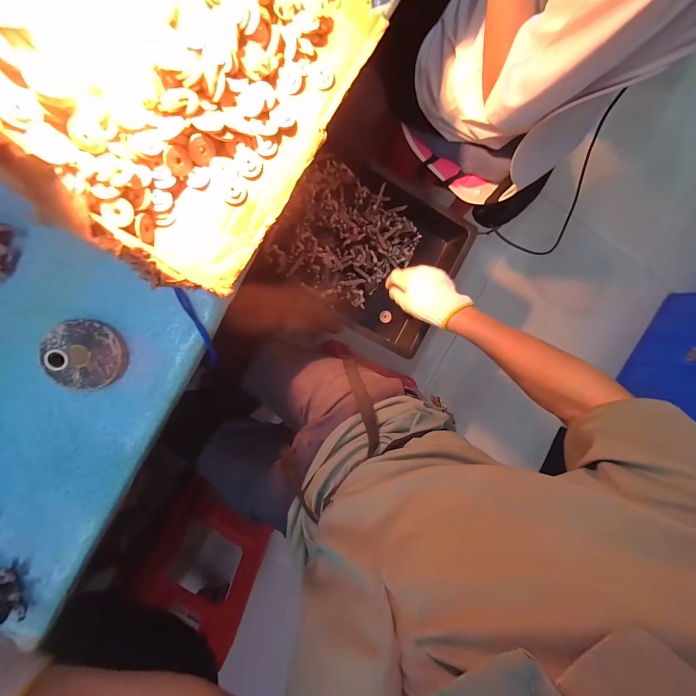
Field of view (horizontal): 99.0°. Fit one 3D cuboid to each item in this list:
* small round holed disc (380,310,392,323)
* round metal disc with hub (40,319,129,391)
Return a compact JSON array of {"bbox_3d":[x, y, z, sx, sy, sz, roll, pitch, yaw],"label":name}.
[{"bbox_3d":[0.088,-0.074,0.697,0.028,0.006,0.031,-7,76,12],"label":"small round holed disc"},{"bbox_3d":[-0.289,0.009,0.316,0.070,0.047,0.076,-1,96,-9],"label":"round metal disc with hub"}]

